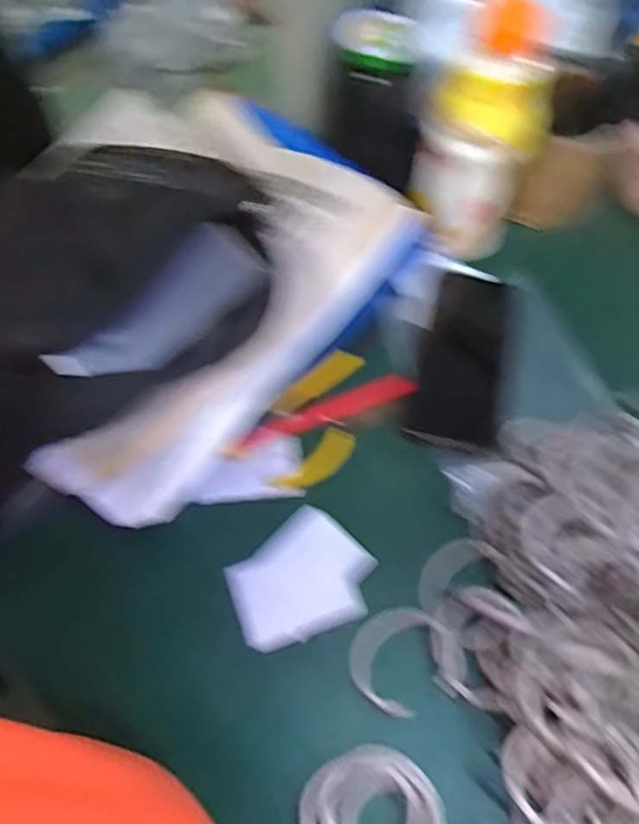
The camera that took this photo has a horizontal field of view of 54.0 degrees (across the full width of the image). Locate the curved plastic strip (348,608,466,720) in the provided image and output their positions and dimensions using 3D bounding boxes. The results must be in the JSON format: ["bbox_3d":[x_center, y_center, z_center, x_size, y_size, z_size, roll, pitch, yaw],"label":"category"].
[{"bbox_3d":[0.053,0.156,0.399,0.066,0.012,0.060,-27,66,-13],"label":"curved plastic strip"}]

